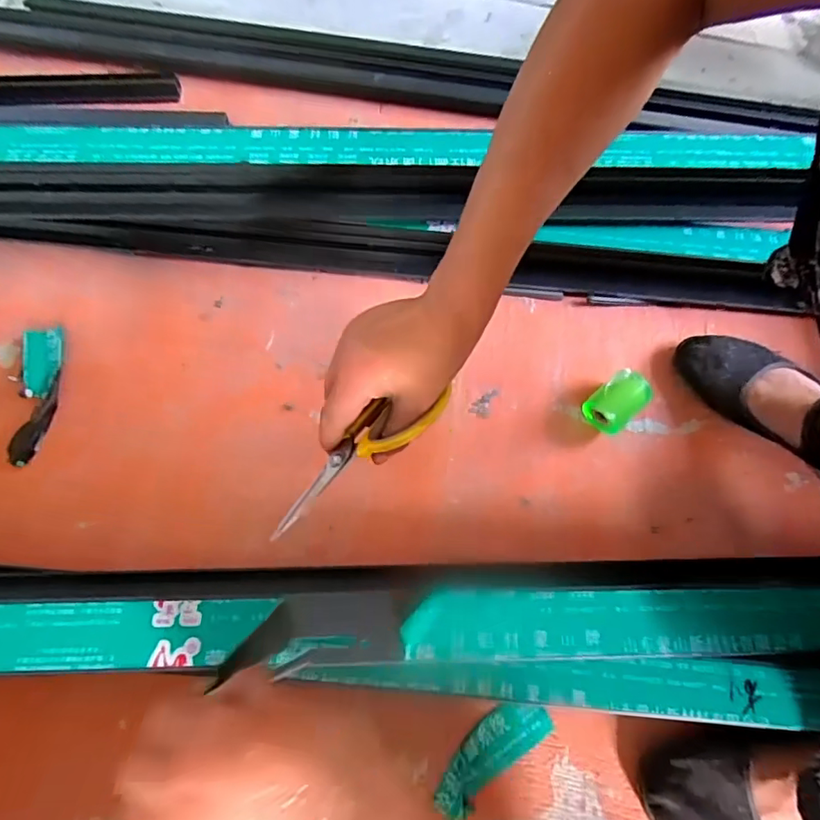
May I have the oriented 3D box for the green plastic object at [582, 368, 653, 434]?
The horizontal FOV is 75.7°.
[{"bbox_3d":[0.215,-0.007,0.553,0.064,0.040,0.044,-40,76,-15],"label":"green plastic object"}]

